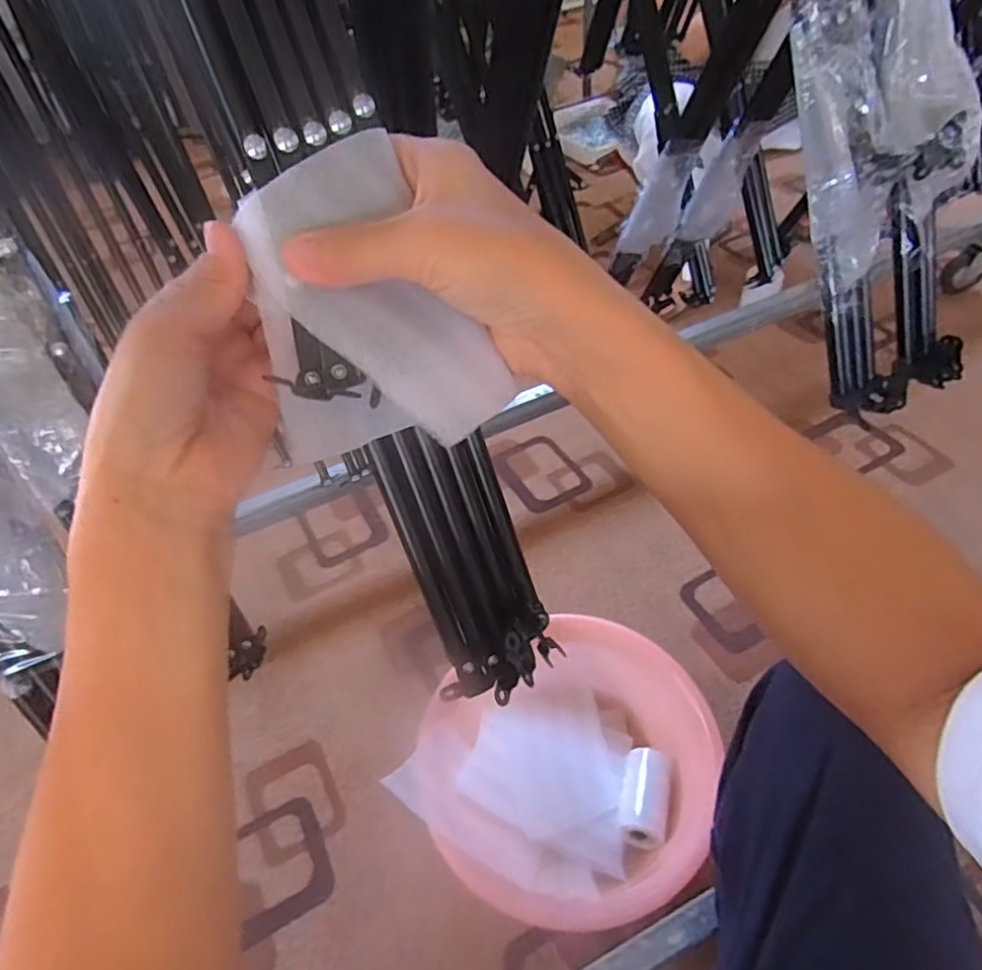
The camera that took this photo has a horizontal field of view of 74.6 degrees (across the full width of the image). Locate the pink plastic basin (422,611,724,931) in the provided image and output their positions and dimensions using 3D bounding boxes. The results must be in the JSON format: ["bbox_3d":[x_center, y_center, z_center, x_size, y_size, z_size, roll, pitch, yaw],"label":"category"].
[{"bbox_3d":[0.096,0.366,0.832,0.366,0.111,0.340,-6,48,4],"label":"pink plastic basin"}]

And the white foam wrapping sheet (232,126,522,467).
[{"bbox_3d":[-0.051,-0.061,0.235,0.081,0.019,0.112,-27,87,3],"label":"white foam wrapping sheet"}]

